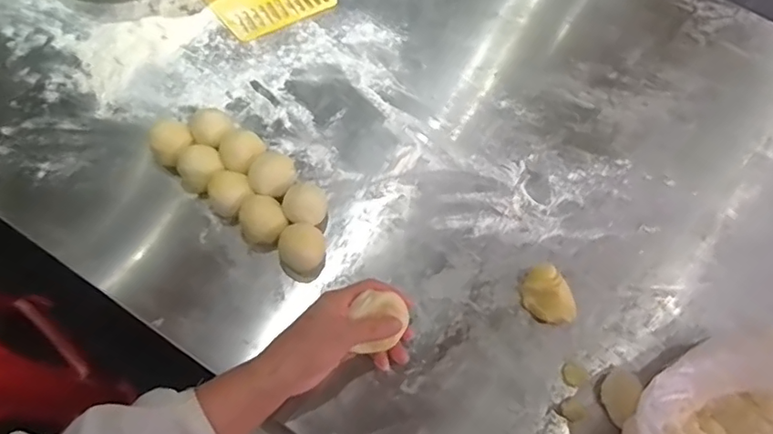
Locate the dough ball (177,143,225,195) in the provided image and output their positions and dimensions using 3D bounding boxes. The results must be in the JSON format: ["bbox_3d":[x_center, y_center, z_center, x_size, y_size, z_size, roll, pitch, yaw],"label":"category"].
[{"bbox_3d":[-0.206,-0.050,0.625,0.049,0.043,0.046,1,67,-2],"label":"dough ball"}]

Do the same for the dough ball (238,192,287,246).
[{"bbox_3d":[-0.132,0.008,0.602,0.046,0.041,0.052,-27,71,-13],"label":"dough ball"}]

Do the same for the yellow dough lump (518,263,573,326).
[{"bbox_3d":[0.169,0.085,0.589,0.038,0.038,0.061,-22,70,-11],"label":"yellow dough lump"}]

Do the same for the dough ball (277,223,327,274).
[{"bbox_3d":[-0.090,0.034,0.593,0.047,0.037,0.044,1,67,-2],"label":"dough ball"}]

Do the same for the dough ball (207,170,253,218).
[{"bbox_3d":[-0.172,-0.022,0.614,0.049,0.043,0.046,1,67,-2],"label":"dough ball"}]

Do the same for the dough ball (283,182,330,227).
[{"bbox_3d":[-0.086,-0.008,0.605,0.046,0.049,0.042,1,67,-2],"label":"dough ball"}]

